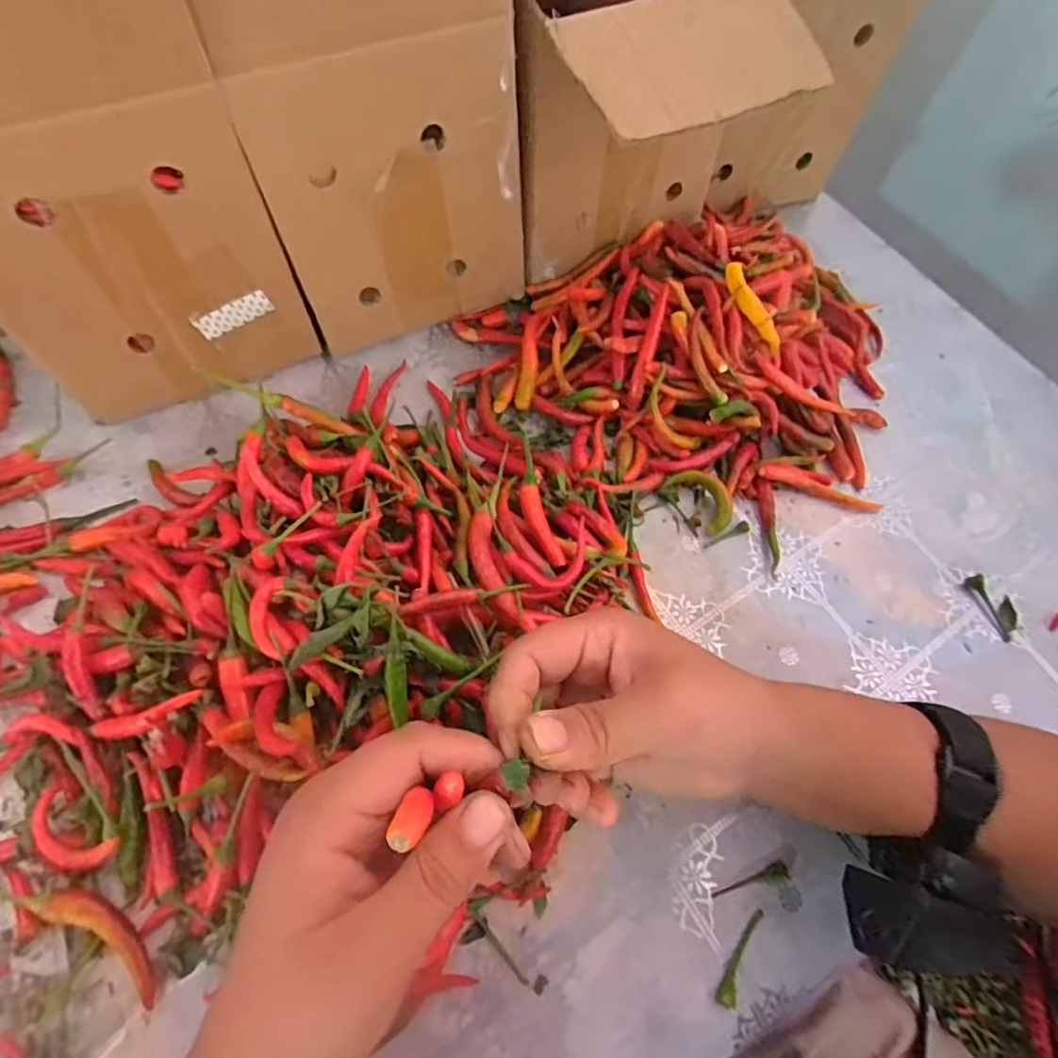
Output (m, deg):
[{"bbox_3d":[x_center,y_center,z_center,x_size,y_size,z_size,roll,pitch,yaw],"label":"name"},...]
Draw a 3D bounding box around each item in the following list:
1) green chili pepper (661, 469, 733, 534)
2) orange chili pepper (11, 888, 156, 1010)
[{"bbox_3d":[0.110,-0.020,0.382,0.029,0.007,0.046,-42,74,1],"label":"green chili pepper"},{"bbox_3d":[-0.181,0.171,0.255,0.069,0.013,0.018,31,64,12],"label":"orange chili pepper"}]

